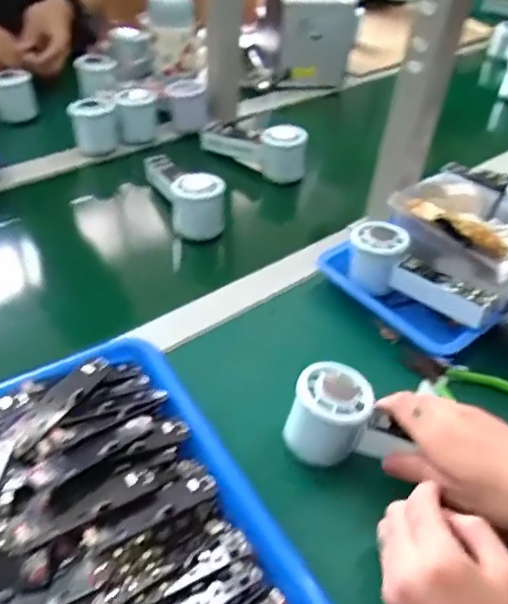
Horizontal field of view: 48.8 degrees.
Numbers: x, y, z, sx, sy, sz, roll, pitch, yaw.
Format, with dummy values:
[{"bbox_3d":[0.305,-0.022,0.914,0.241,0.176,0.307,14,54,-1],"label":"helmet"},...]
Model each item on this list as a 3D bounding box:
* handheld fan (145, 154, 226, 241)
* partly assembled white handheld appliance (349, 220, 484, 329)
[{"bbox_3d":[-0.092,-0.139,0.656,0.059,0.066,0.143,-27,51,-30],"label":"handheld fan"},{"bbox_3d":[0.163,-0.023,0.563,0.151,0.062,0.051,29,47,25],"label":"partly assembled white handheld appliance"}]

